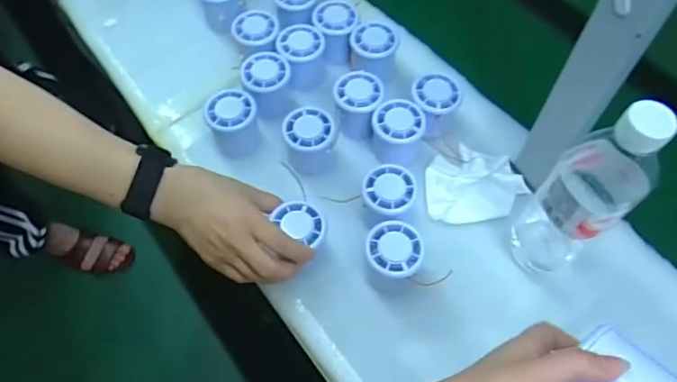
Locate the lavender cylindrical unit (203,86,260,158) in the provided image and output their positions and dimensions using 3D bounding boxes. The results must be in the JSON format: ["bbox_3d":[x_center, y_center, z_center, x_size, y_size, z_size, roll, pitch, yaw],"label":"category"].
[{"bbox_3d":[-0.116,-0.073,0.597,0.052,0.072,0.050,0,60,0],"label":"lavender cylindrical unit"}]

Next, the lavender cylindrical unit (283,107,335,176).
[{"bbox_3d":[-0.031,-0.054,0.576,0.051,0.052,0.054,0,60,0],"label":"lavender cylindrical unit"}]

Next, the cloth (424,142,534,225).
[{"bbox_3d":[0.149,-0.008,0.572,0.105,0.017,0.084,-2,60,-1],"label":"cloth"}]

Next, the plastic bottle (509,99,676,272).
[{"bbox_3d":[0.207,0.003,0.446,0.077,0.223,0.068,-39,67,-20],"label":"plastic bottle"}]

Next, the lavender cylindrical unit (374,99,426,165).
[{"bbox_3d":[0.064,-0.064,0.581,0.056,0.050,0.053,2,60,1],"label":"lavender cylindrical unit"}]

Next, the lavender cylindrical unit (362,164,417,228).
[{"bbox_3d":[0.051,0.010,0.542,0.055,0.053,0.056,6,61,3],"label":"lavender cylindrical unit"}]

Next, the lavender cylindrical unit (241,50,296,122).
[{"bbox_3d":[-0.080,-0.121,0.618,0.051,0.056,0.064,-16,62,-9],"label":"lavender cylindrical unit"}]

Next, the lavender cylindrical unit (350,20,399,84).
[{"bbox_3d":[0.042,-0.169,0.633,0.055,0.041,0.052,9,61,5],"label":"lavender cylindrical unit"}]

